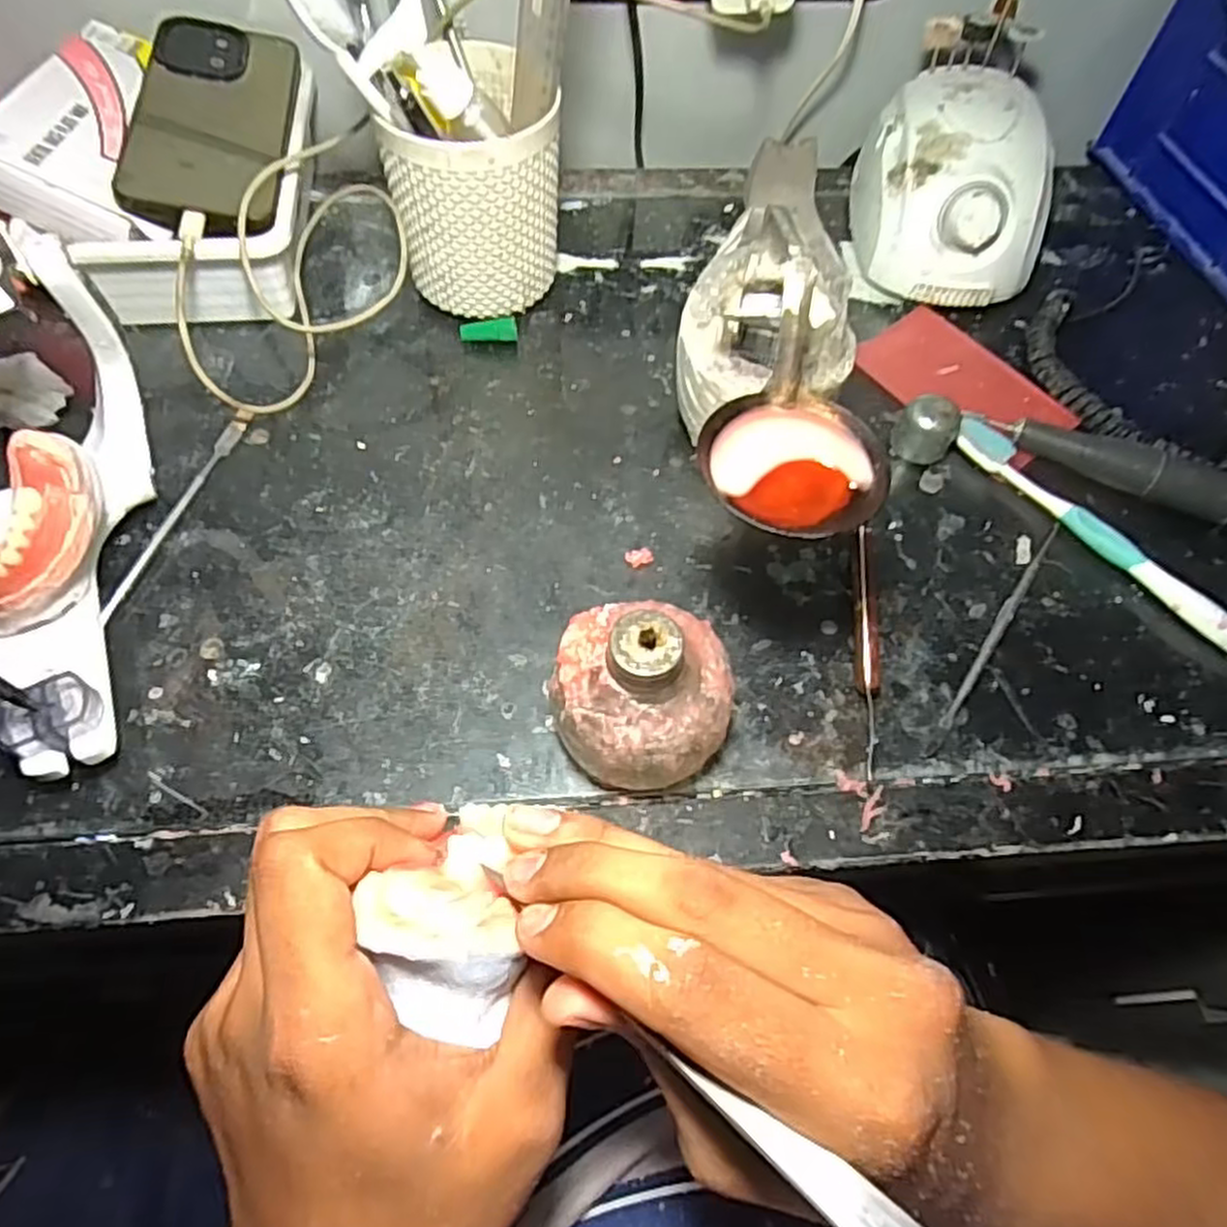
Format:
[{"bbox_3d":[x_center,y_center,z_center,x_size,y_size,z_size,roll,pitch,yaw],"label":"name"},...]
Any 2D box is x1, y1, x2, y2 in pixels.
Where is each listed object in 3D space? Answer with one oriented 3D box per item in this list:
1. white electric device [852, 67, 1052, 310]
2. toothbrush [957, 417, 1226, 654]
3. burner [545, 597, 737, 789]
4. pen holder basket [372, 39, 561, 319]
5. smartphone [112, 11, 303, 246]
[{"bbox_3d":[0.211,-0.267,0.488,0.095,0.080,0.132,1,61,-2],"label":"white electric device"},{"bbox_3d":[0.257,-0.041,0.406,0.014,0.016,0.184,-35,68,-19],"label":"toothbrush"},{"bbox_3d":[0.012,0.034,0.318,0.069,0.072,0.070,1,61,-2],"label":"burner"},{"bbox_3d":[-0.076,-0.242,0.446,0.088,0.111,0.095,-1,62,-3],"label":"pen holder basket"},{"bbox_3d":[-0.227,-0.279,0.440,0.078,0.010,0.176,4,64,-18],"label":"smartphone"}]

